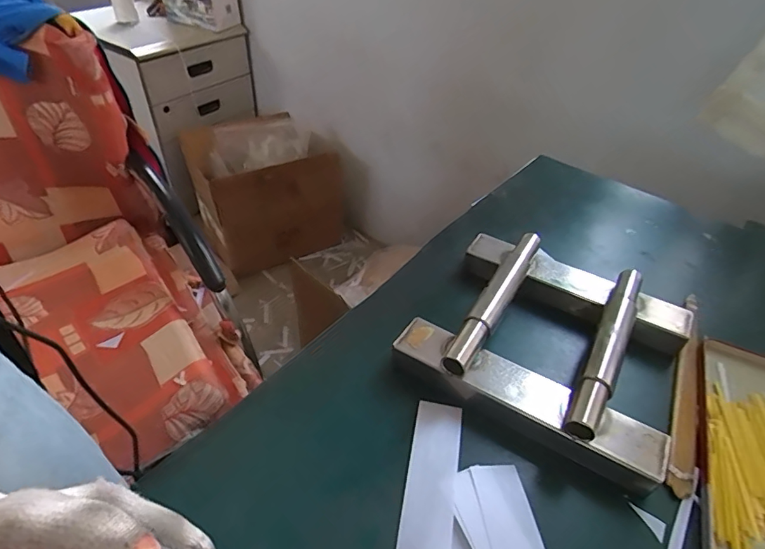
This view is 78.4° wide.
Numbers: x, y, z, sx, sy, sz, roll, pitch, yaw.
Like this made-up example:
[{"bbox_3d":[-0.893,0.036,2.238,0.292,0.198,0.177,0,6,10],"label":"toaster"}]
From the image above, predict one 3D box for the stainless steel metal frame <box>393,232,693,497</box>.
[{"bbox_3d":[0.142,0.046,0.380,0.205,0.043,0.181,25,46,23],"label":"stainless steel metal frame"}]

